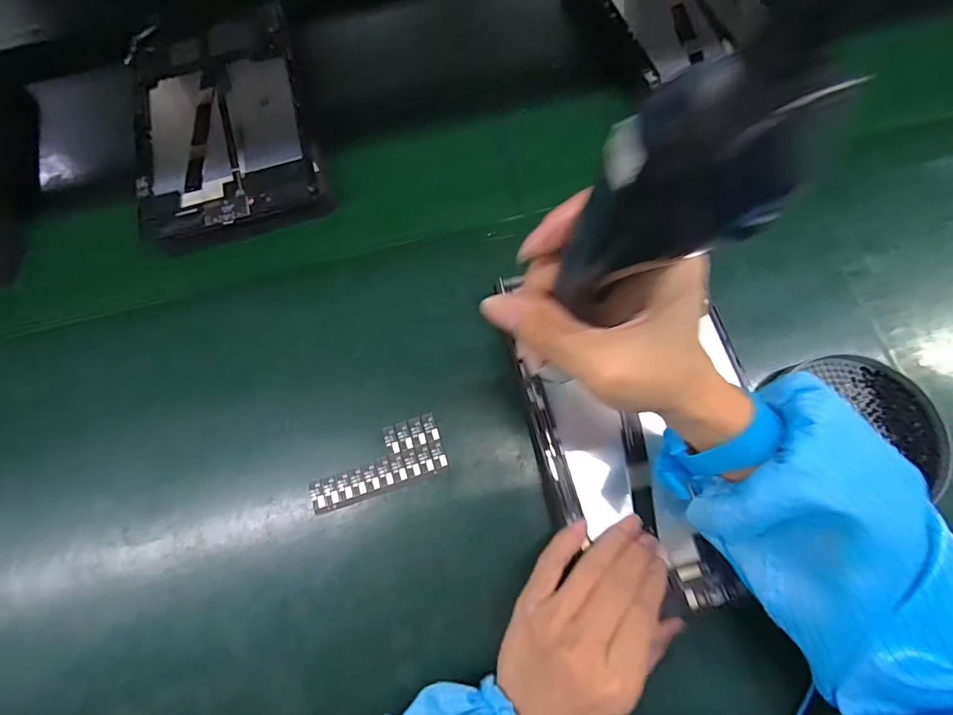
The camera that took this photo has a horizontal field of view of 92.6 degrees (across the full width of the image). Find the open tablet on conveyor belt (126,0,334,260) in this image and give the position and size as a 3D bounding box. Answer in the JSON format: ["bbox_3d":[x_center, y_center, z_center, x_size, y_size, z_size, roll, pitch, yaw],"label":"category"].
[{"bbox_3d":[-0.227,-0.210,0.405,0.149,0.013,0.238,-16,74,-3],"label":"open tablet on conveyor belt"}]

